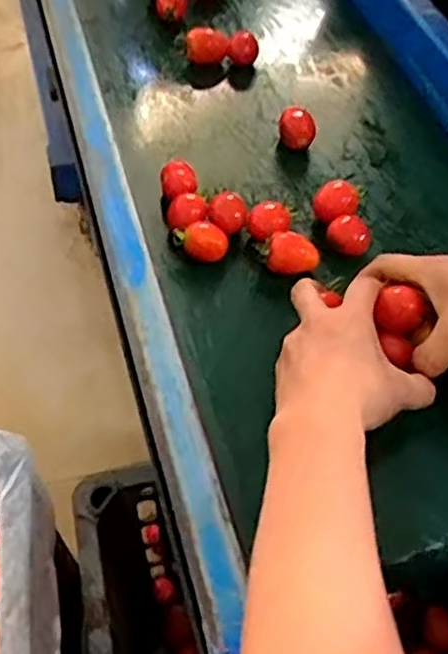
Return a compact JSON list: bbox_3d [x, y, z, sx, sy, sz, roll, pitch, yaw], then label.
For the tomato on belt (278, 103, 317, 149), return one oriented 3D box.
[{"bbox_3d":[0.066,-0.180,0.628,0.032,0.036,0.033,6,53,1],"label":"tomato on belt"}]

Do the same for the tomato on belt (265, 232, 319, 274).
[{"bbox_3d":[0.054,-0.054,0.540,0.039,0.033,0.030,11,53,5],"label":"tomato on belt"}]

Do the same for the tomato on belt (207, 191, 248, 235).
[{"bbox_3d":[0.003,-0.089,0.557,0.030,0.026,0.034,7,53,2],"label":"tomato on belt"}]

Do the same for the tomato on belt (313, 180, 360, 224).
[{"bbox_3d":[0.094,-0.106,0.576,0.033,0.029,0.028,-10,54,-11],"label":"tomato on belt"}]

